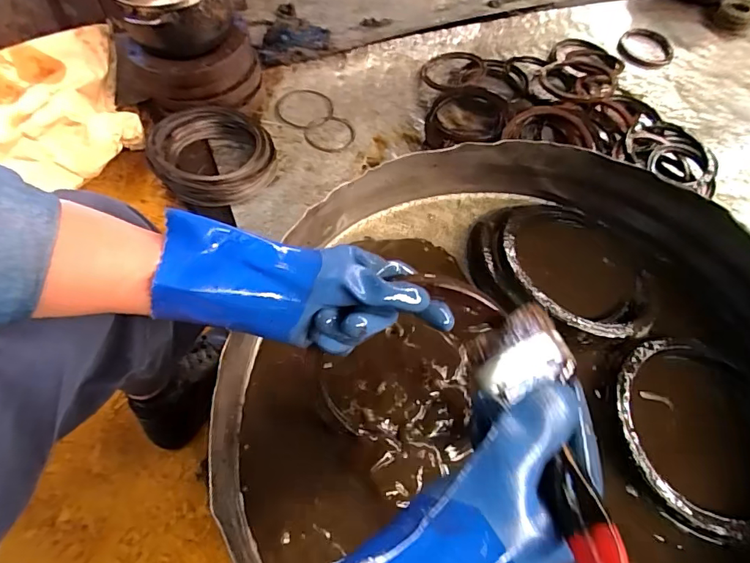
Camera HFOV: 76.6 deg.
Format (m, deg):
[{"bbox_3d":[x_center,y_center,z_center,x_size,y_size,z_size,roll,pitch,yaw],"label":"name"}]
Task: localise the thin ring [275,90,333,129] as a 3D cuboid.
[{"bbox_3d":[-0.156,-0.379,1.046,0.126,0.012,0.111,11,58,5],"label":"thin ring"}]

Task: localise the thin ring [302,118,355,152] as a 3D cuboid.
[{"bbox_3d":[-0.098,-0.314,1.020,0.102,0.013,0.096,0,59,1],"label":"thin ring"}]

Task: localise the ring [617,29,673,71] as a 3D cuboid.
[{"bbox_3d":[0.685,-0.585,1.206,0.133,0.020,0.137,-3,66,6],"label":"ring"}]

